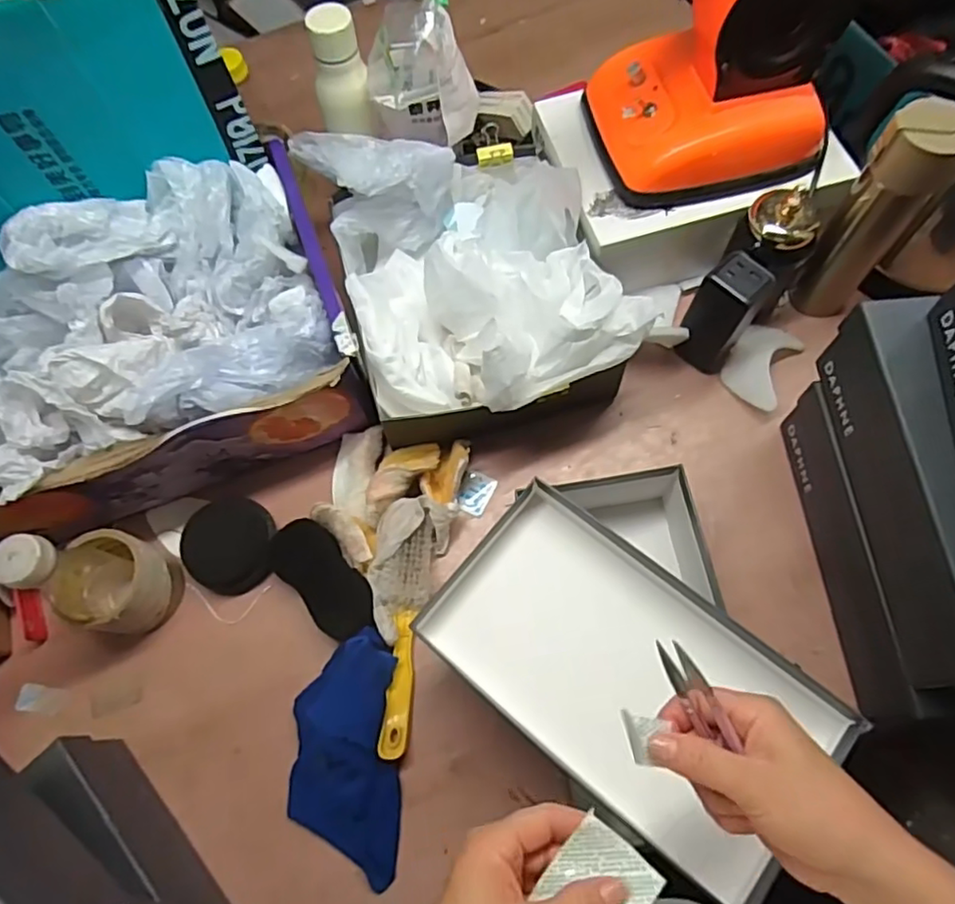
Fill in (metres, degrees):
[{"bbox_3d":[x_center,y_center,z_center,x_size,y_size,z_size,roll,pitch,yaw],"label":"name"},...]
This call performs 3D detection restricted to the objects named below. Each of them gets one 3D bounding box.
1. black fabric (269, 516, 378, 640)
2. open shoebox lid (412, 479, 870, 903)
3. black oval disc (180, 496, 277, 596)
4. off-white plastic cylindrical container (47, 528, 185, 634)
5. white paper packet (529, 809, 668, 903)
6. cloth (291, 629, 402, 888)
[{"bbox_3d":[-0.152,0.124,0.627,0.061,0.012,0.129,-41,71,-13],"label":"black fabric"},{"bbox_3d":[0.118,0.174,0.501,0.309,0.046,0.175,38,75,16],"label":"open shoebox lid"},{"bbox_3d":[-0.255,0.094,0.652,0.090,0.022,0.097,-8,68,0],"label":"black oval disc"},{"bbox_3d":[-0.344,0.126,0.608,0.080,0.081,0.084,-1,68,3],"label":"off-white plastic cylindrical container"},{"bbox_3d":[0.059,0.238,0.334,0.047,0.015,0.072,38,75,16],"label":"white paper packet"},{"bbox_3d":[-0.121,0.272,0.569,0.095,0.025,0.200,-4,68,1],"label":"cloth"}]

